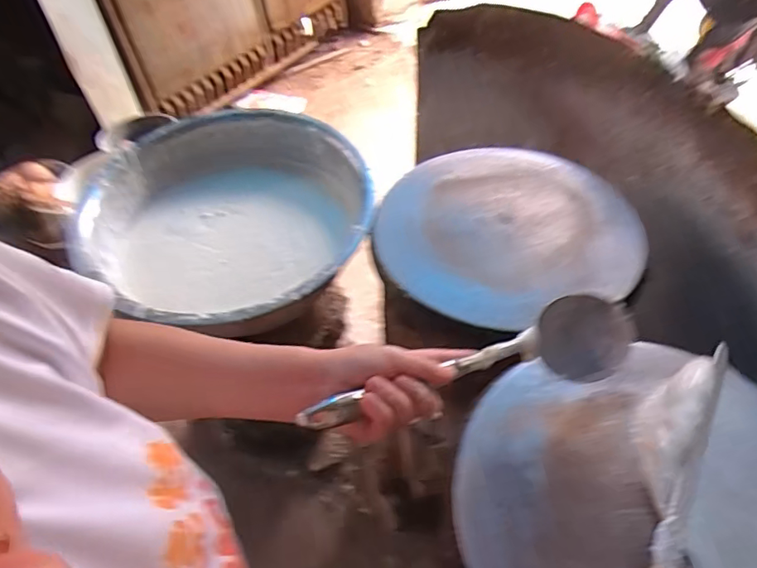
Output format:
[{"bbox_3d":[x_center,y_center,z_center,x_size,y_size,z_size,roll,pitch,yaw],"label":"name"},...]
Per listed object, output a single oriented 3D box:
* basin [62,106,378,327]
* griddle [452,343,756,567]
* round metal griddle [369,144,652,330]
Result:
[{"bbox_3d":[-0.306,-0.156,1.077,0.576,0.133,0.510,7,50,10],"label":"basin"},{"bbox_3d":[0.262,0.215,0.473,0.363,0.020,0.346,-8,49,-3],"label":"griddle"},{"bbox_3d":[0.188,-0.092,0.770,0.376,0.023,0.350,-2,49,2],"label":"round metal griddle"}]

